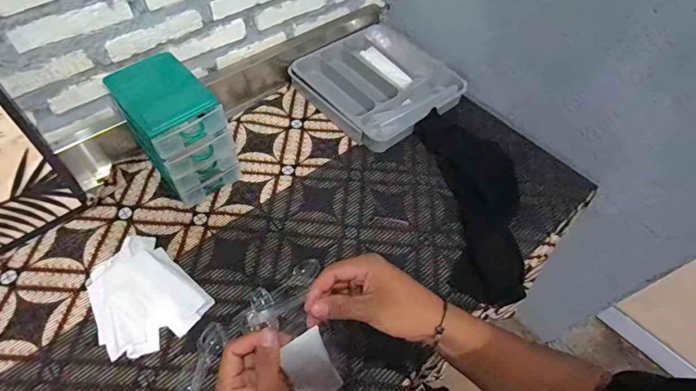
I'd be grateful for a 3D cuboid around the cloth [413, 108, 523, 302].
[{"bbox_3d":[0.273,0.002,0.831,0.191,0.033,0.435,-1,54,-3],"label":"cloth"}]

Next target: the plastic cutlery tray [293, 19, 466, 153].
[{"bbox_3d":[0.087,-0.291,1.006,0.345,0.073,0.330,-36,63,-25],"label":"plastic cutlery tray"}]

